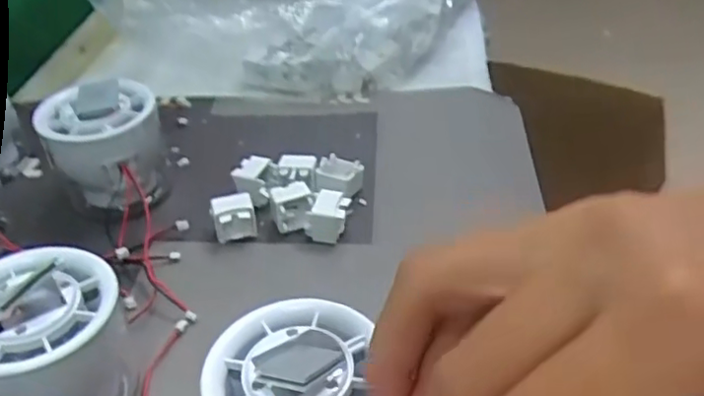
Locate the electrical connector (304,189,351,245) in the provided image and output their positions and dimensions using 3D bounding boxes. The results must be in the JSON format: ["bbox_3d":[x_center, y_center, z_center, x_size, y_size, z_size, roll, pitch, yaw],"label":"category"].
[{"bbox_3d":[-0.011,0.010,0.326,0.019,0.021,0.019,7,38,12],"label":"electrical connector"}]

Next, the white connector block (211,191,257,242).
[{"bbox_3d":[-0.058,0.011,0.326,0.020,0.024,0.014,-11,38,-11],"label":"white connector block"}]

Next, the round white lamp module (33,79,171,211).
[{"bbox_3d":[-0.126,-0.025,0.343,0.056,0.059,0.054,-15,39,-16],"label":"round white lamp module"}]

